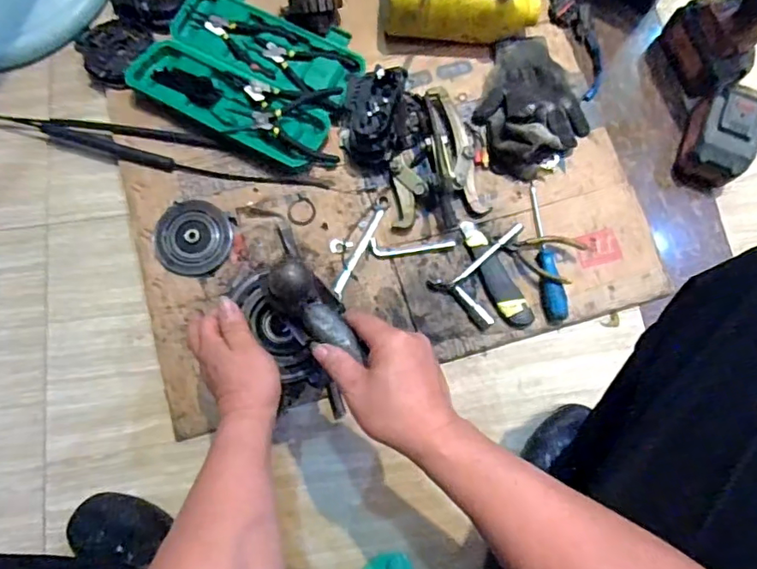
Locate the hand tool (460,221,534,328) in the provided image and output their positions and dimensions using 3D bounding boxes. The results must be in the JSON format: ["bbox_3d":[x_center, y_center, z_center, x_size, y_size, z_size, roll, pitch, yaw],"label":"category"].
[{"bbox_3d":[0.157,-0.017,0.726,0.040,0.021,0.160,-24,79,-5],"label":"hand tool"}]

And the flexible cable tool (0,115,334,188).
[{"bbox_3d":[-0.395,-0.206,0.785,0.650,0.025,0.061,10,78,3],"label":"flexible cable tool"}]

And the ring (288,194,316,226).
[{"bbox_3d":[-0.108,-0.102,0.759,0.044,0.004,0.043,-2,66,5],"label":"ring"}]

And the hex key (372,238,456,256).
[{"bbox_3d":[0.048,-0.055,0.749,0.115,0.005,0.025,-4,78,0],"label":"hex key"}]

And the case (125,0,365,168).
[{"bbox_3d":[-0.184,-0.316,0.791,0.318,0.041,0.225,28,79,6],"label":"case"}]

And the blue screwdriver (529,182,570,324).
[{"bbox_3d":[0.225,-0.045,0.730,0.029,0.029,0.195,-4,78,-1],"label":"blue screwdriver"}]

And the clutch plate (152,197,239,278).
[{"bbox_3d":[-0.256,-0.064,0.748,0.102,0.016,0.100,0,78,0],"label":"clutch plate"}]

